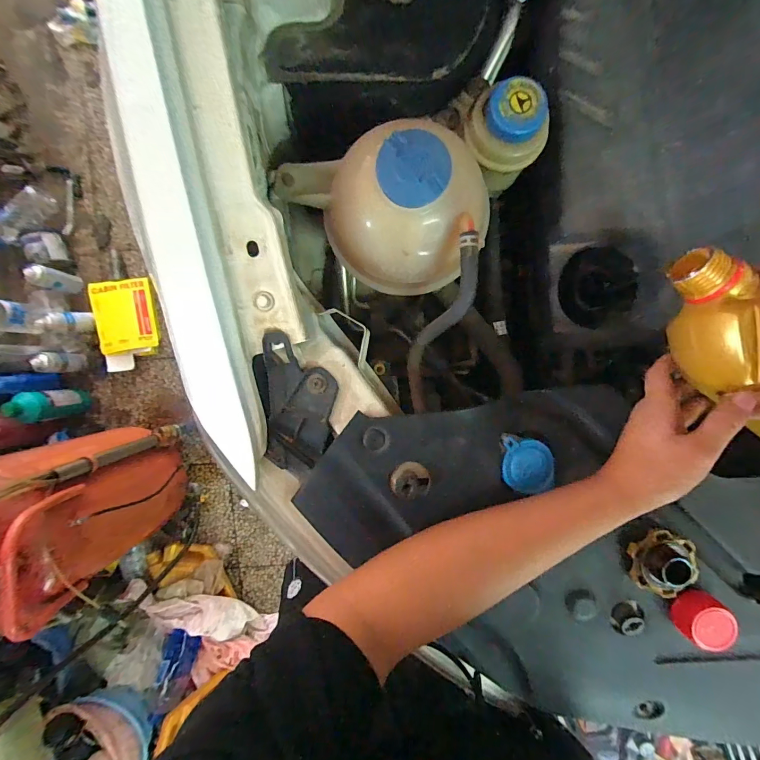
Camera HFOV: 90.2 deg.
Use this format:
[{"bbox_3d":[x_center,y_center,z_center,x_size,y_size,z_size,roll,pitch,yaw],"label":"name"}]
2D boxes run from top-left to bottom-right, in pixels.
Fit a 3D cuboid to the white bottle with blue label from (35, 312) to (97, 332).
[{"bbox_3d":[-1.053,-0.198,1.281,0.082,0.150,0.071,4,93,1],"label":"white bottle with blue label"}]

